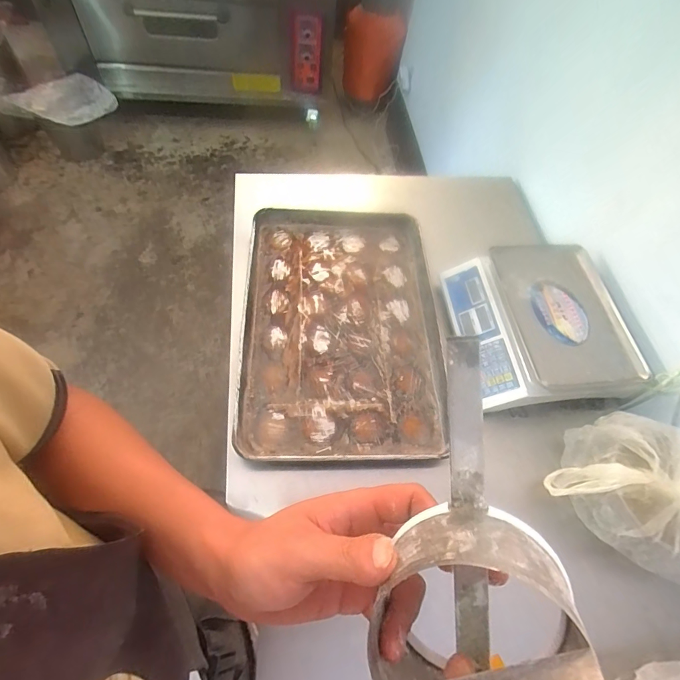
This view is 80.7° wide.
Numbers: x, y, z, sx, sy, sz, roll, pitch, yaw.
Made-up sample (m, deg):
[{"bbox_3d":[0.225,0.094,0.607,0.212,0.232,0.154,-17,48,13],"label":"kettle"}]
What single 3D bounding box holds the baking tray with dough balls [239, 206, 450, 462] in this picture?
[{"bbox_3d":[0.002,-0.050,0.875,0.408,0.036,0.612,0,61,-7],"label":"baking tray with dough balls"}]

